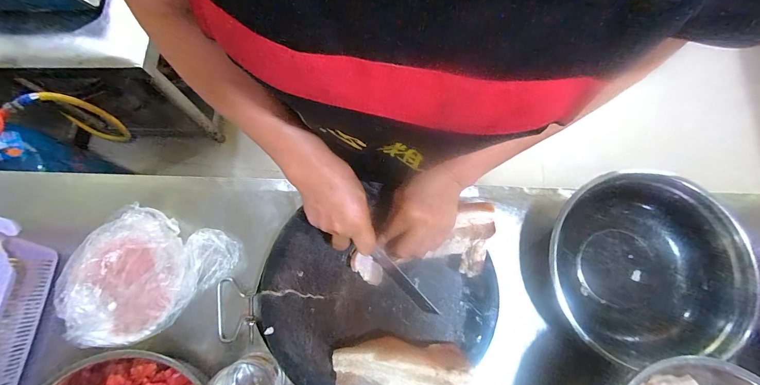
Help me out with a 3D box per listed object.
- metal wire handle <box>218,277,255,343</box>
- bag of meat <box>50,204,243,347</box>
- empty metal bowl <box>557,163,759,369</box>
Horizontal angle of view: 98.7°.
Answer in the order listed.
[{"bbox_3d":[-0.209,0.171,0.473,0.061,0.018,0.089,-2,75,-1],"label":"metal wire handle"},{"bbox_3d":[-0.329,0.114,0.446,0.186,0.067,0.189,25,76,6],"label":"bag of meat"},{"bbox_3d":[0.363,0.106,0.457,0.258,0.099,0.242,0,75,0],"label":"empty metal bowl"}]

